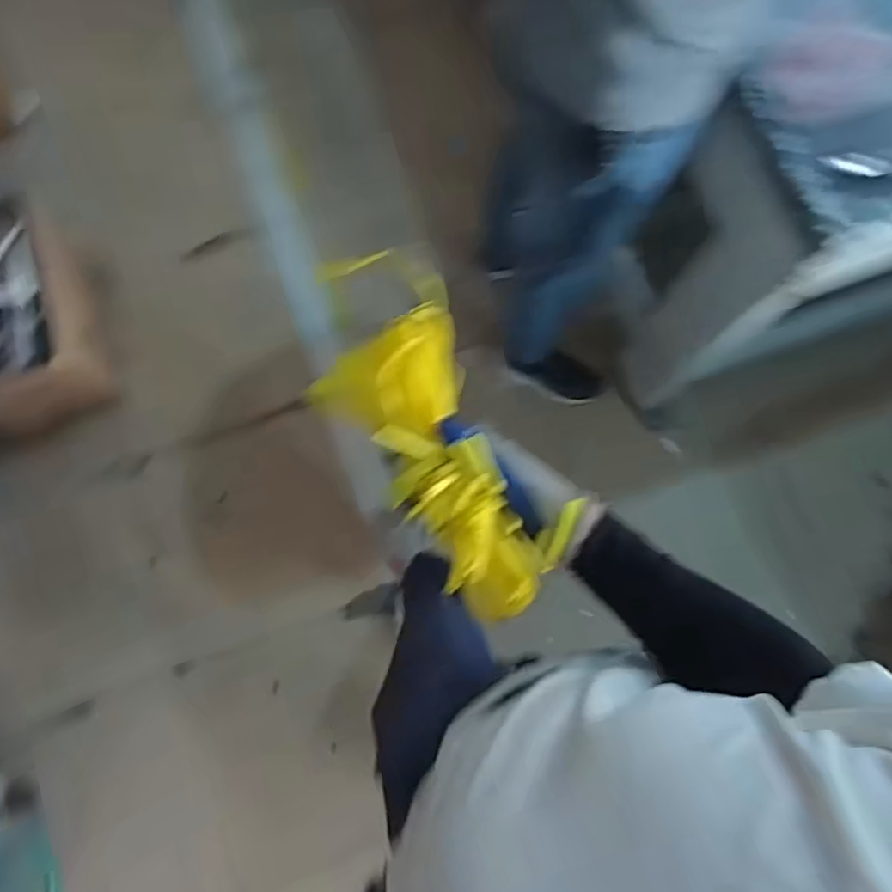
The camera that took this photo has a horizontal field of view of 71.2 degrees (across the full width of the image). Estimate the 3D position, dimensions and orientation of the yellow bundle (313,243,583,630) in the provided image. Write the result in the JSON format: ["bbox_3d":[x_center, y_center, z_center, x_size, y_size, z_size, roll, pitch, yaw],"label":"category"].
[{"bbox_3d":[-0.004,-0.015,0.491,0.132,0.058,0.312,-25,79,-6],"label":"yellow bundle"}]

